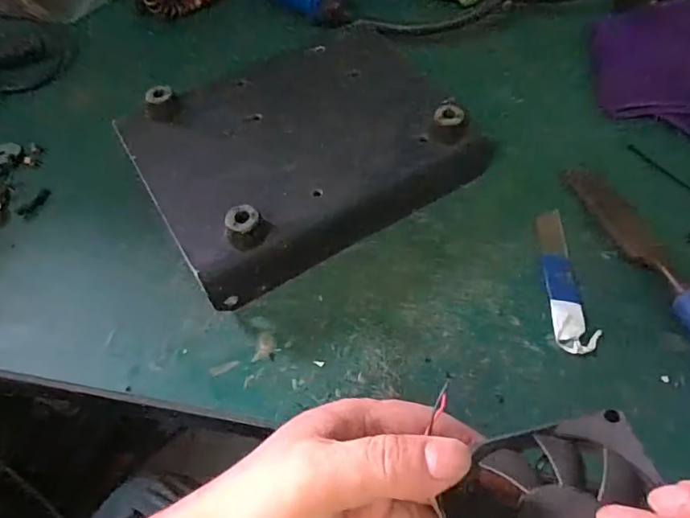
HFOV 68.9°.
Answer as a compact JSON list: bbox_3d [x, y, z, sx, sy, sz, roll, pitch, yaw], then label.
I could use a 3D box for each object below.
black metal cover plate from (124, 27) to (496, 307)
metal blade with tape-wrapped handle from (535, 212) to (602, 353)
[{"bbox_3d":[-0.026,-0.089,0.379,0.239,0.054,0.166,-28,60,-15],"label":"black metal cover plate"},{"bbox_3d":[0.147,0.012,0.337,0.025,0.004,0.107,1,57,3],"label":"metal blade with tape-wrapped handle"}]

